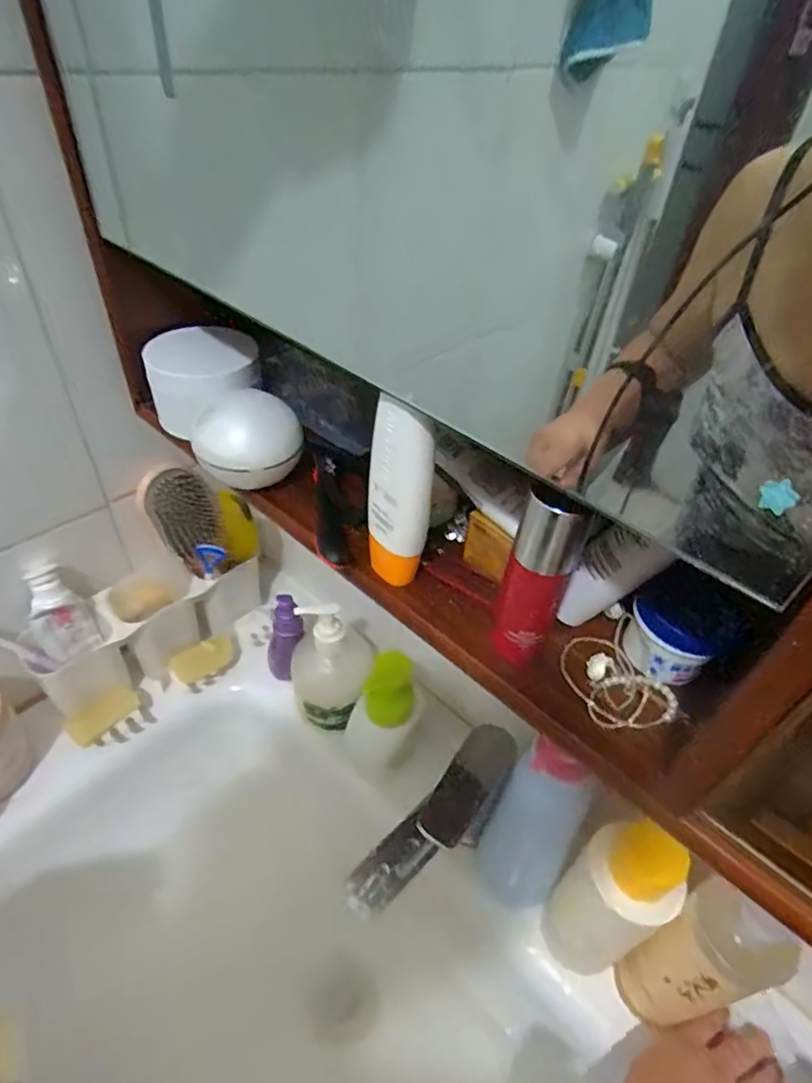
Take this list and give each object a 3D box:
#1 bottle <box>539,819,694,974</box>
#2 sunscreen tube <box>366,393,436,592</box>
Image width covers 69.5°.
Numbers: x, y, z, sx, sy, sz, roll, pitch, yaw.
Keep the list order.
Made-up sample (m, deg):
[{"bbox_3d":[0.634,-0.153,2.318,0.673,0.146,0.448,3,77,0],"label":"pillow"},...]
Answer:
[{"bbox_3d":[0.147,0.280,0.444,0.051,0.206,0.062,-32,56,-32],"label":"bottle"},{"bbox_3d":[-0.002,-0.023,0.330,0.024,0.123,0.032,-31,55,-31],"label":"sunscreen tube"}]

